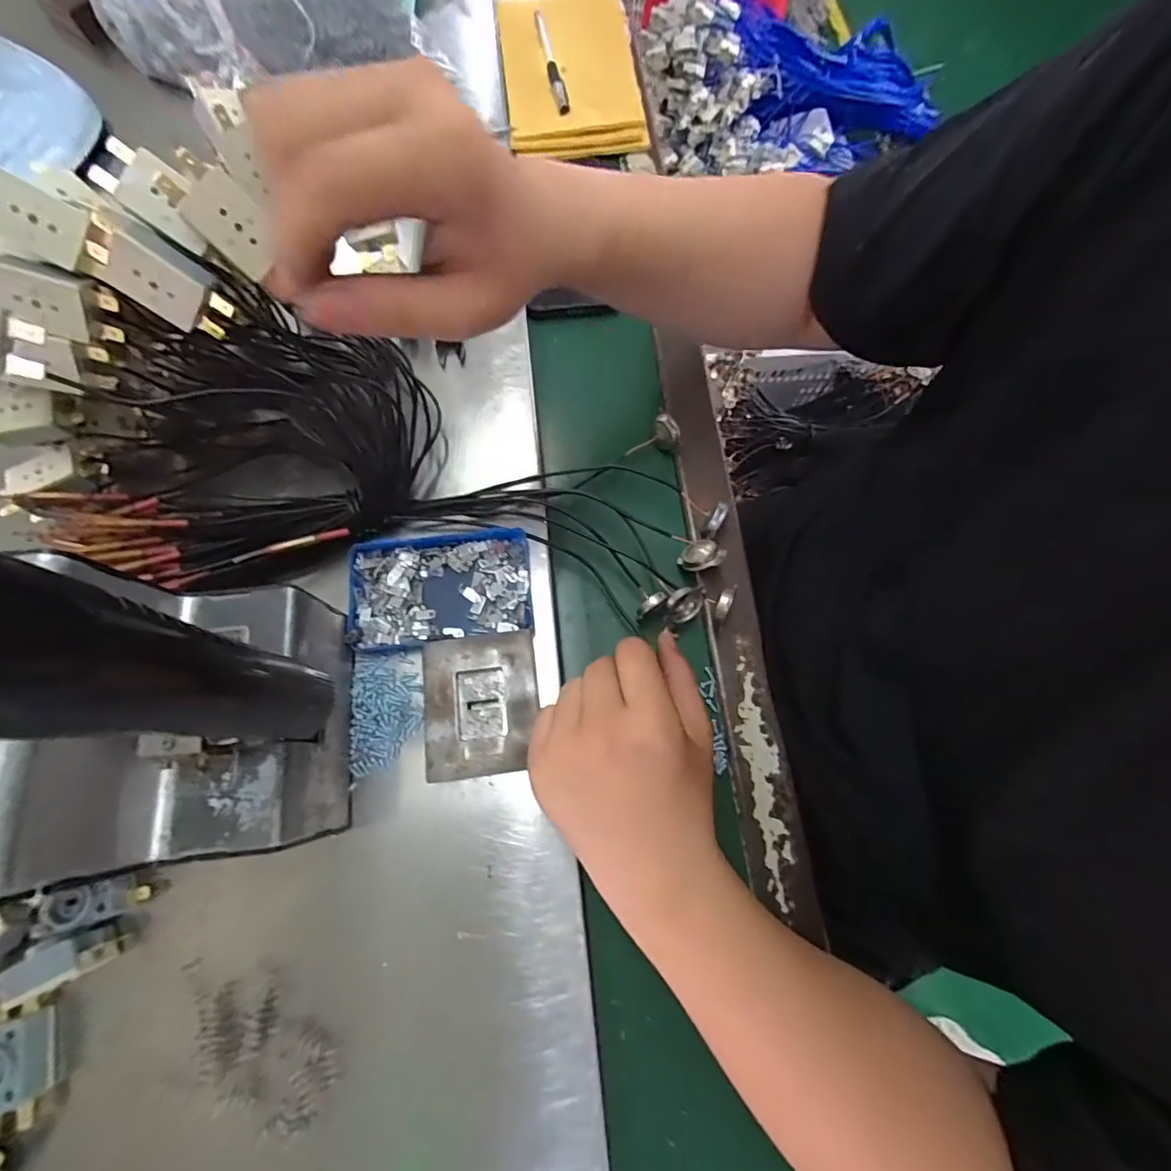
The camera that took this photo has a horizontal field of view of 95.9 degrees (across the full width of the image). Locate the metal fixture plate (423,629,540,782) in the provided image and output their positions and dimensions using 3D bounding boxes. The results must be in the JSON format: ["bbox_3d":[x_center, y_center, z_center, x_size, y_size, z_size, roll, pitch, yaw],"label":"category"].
[{"bbox_3d":[-0.060,0.068,0.304,0.063,0.010,0.078,-6,72,-3],"label":"metal fixture plate"}]

